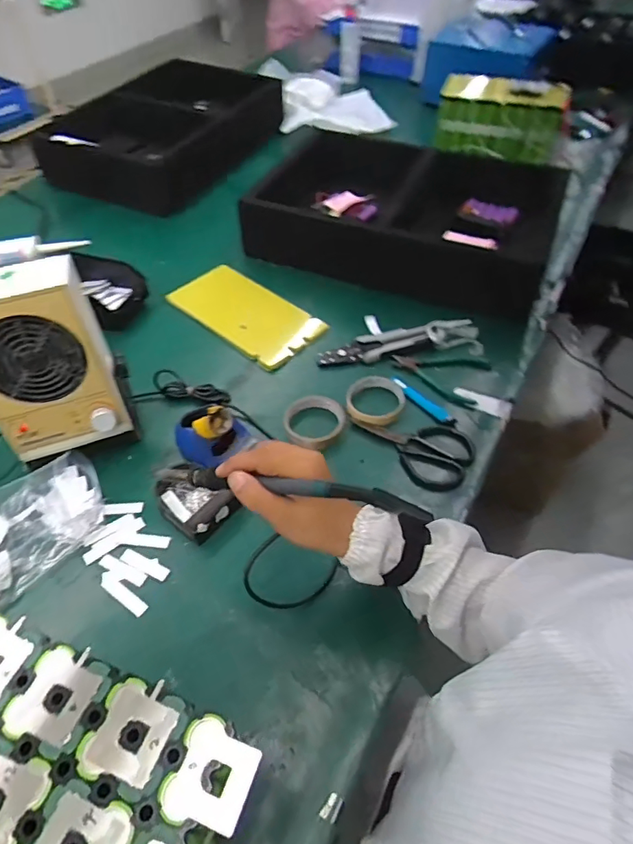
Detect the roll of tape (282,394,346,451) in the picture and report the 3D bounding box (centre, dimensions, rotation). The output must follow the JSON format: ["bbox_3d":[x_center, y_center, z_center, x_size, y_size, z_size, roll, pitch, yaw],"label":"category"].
[{"bbox_3d":[0.000,-0.003,0.731,0.084,0.020,0.094,31,58,23],"label":"roll of tape"}]

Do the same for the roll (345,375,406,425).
[{"bbox_3d":[0.092,-0.039,0.762,0.088,0.021,0.105,16,53,14],"label":"roll"}]

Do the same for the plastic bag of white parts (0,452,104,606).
[{"bbox_3d":[-0.361,0.130,0.611,0.214,0.050,0.116,-38,60,-26],"label":"plastic bag of white parts"}]

